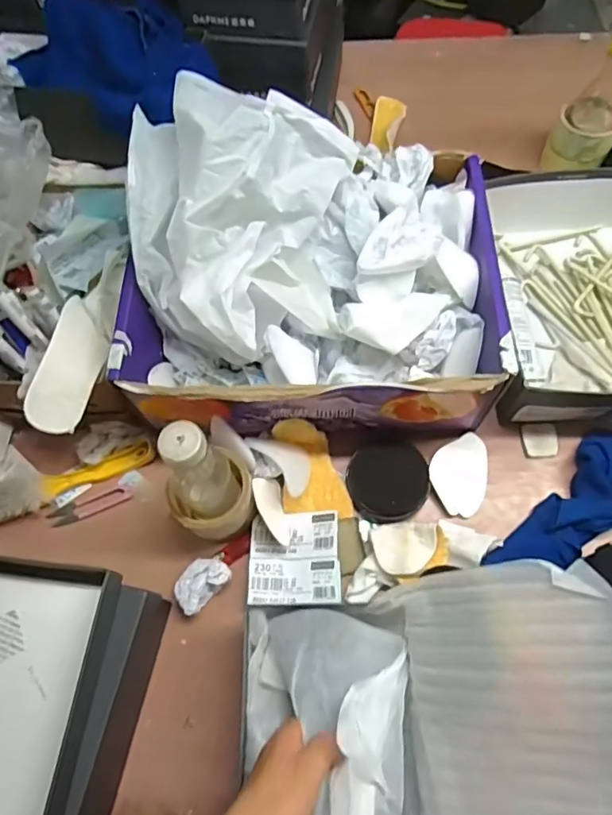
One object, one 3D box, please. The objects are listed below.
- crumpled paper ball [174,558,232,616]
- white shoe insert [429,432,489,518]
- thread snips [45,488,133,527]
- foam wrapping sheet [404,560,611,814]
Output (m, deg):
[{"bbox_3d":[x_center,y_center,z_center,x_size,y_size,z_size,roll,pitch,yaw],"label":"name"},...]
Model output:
[{"bbox_3d":[-0.113,0.187,0.578,0.060,0.023,0.044,-43,70,-14],"label":"crumpled paper ball"},{"bbox_3d":[0.175,0.074,0.615,0.071,0.009,0.093,23,72,-11],"label":"white shoe insert"},{"bbox_3d":[-0.255,0.116,0.639,0.099,0.011,0.025,-20,66,-5],"label":"thread snips"},{"bbox_3d":[0.165,0.265,0.392,0.174,0.030,0.274,-13,71,25],"label":"foam wrapping sheet"}]

